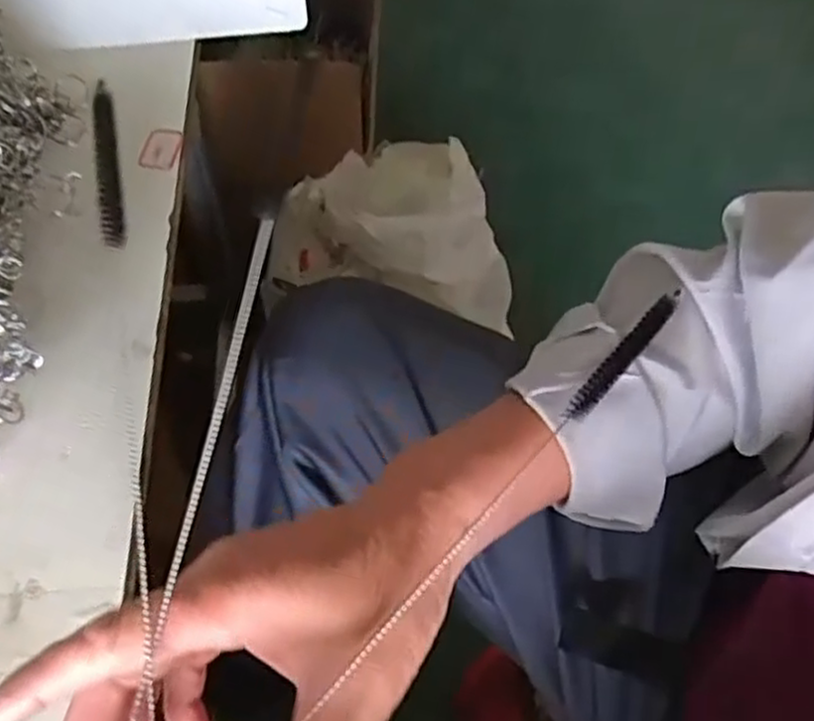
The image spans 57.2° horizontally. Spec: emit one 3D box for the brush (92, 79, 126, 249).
[{"bbox_3d":[-0.124,-0.082,0.307,0.009,0.013,0.083,-11,58,-9],"label":"brush"}]

